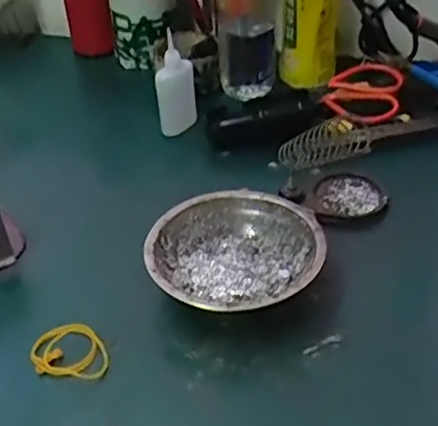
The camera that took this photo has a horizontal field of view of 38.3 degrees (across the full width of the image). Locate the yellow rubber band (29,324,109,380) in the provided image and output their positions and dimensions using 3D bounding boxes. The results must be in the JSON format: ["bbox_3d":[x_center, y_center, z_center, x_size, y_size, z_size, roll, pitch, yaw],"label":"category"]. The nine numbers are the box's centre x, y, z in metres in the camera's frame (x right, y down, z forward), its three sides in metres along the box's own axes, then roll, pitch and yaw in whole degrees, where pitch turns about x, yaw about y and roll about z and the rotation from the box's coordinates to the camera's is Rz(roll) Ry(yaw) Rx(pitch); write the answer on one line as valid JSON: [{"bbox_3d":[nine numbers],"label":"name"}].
[{"bbox_3d":[-0.101,0.095,0.439,0.057,0.009,0.046,10,39,16],"label":"yellow rubber band"}]

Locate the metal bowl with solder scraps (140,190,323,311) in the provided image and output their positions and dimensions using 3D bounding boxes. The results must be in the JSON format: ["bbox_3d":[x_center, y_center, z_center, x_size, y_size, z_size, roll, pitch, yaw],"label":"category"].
[{"bbox_3d":[0.013,0.040,0.475,0.125,0.049,0.121,-2,37,1],"label":"metal bowl with solder scraps"}]

